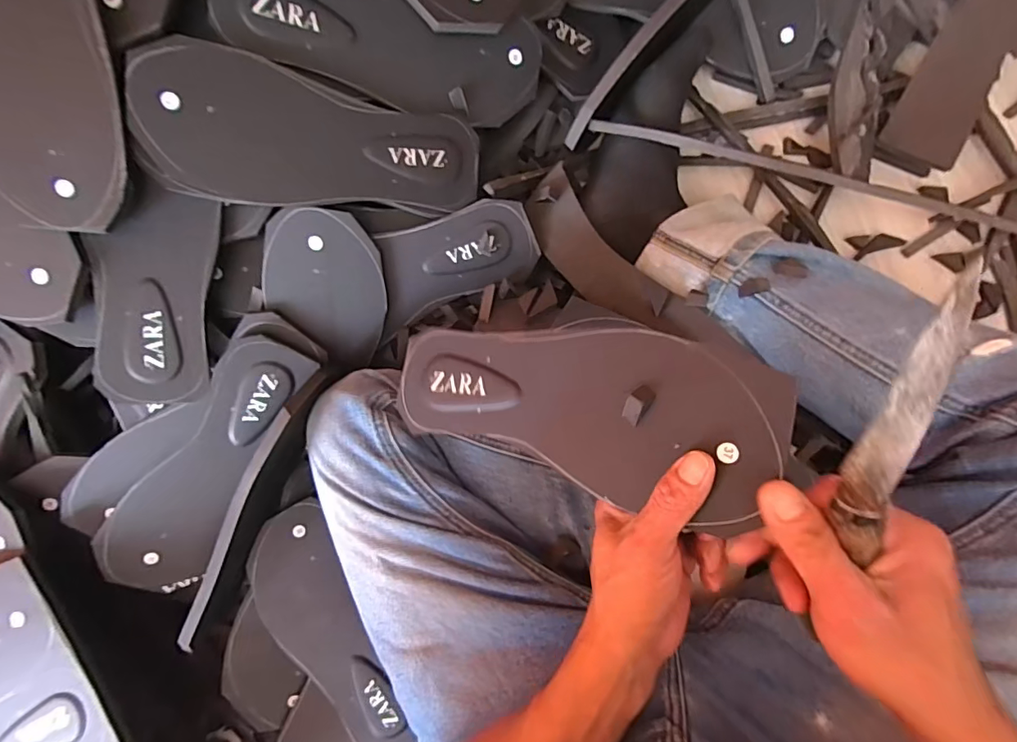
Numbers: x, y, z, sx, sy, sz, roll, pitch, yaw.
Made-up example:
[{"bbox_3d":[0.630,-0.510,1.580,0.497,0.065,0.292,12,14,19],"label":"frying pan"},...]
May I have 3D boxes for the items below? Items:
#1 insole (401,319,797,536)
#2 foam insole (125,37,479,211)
[{"bbox_3d":[0.032,0.019,0.302,0.244,0.012,0.099,8,86,30],"label":"insole"},{"bbox_3d":[-0.146,-0.179,0.382,0.242,0.017,0.099,1,115,-18],"label":"foam insole"}]

